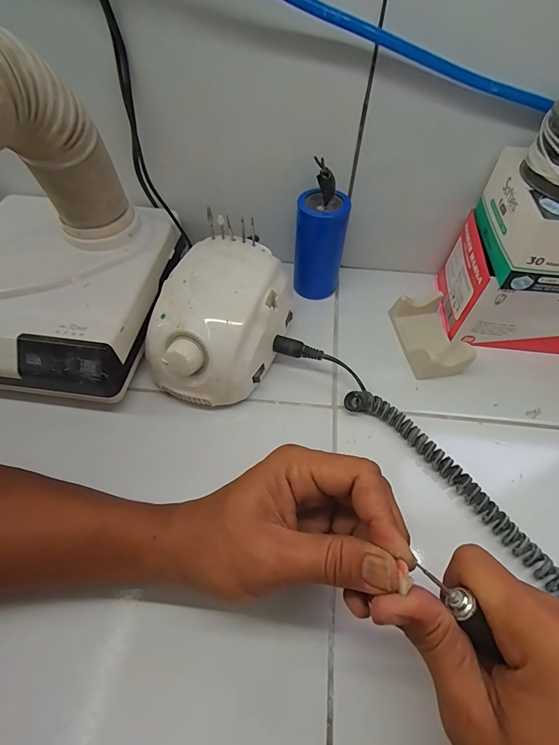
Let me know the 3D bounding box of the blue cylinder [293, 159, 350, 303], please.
[{"bbox_3d":[0.041,-0.132,0.357,0.049,0.118,0.039,8,57,5],"label":"blue cylinder"}]

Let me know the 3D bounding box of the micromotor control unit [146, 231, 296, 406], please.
[{"bbox_3d":[-0.052,-0.048,0.319,0.095,0.070,0.135,21,59,13],"label":"micromotor control unit"}]

